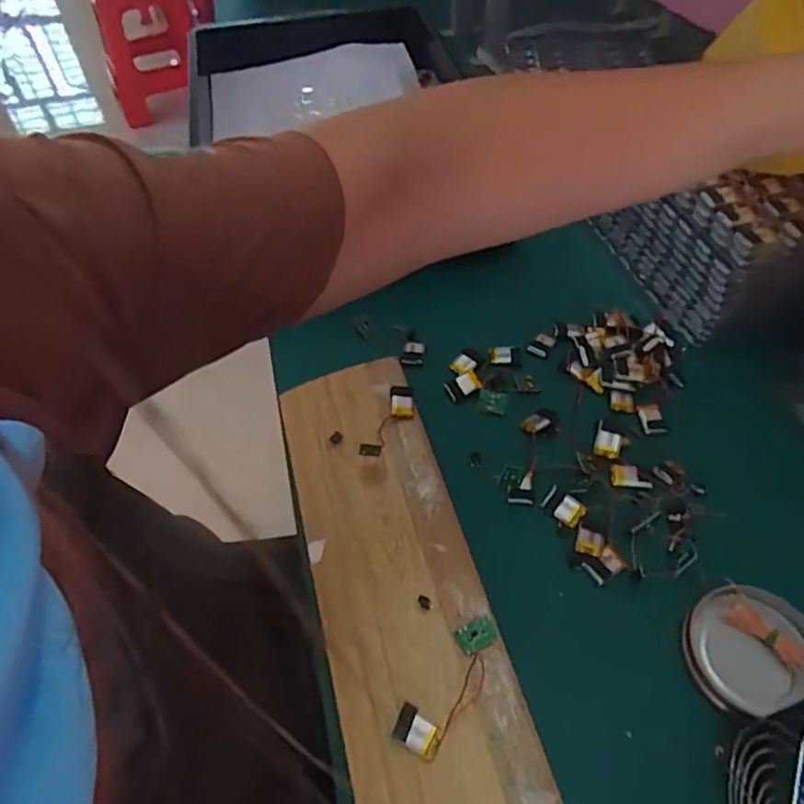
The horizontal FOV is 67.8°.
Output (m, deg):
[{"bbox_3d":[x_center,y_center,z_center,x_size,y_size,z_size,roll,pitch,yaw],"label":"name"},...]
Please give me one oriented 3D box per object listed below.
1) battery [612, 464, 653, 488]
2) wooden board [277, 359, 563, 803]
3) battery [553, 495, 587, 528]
[{"bbox_3d":[0.193,0.063,0.505,0.032,0.004,0.021,7,52,6],"label":"battery"},{"bbox_3d":[0.002,0.148,0.429,0.116,0.009,0.453,-13,52,-9],"label":"wooden board"},{"bbox_3d":[0.135,0.088,0.482,0.019,0.008,0.021,33,59,24],"label":"battery"}]

